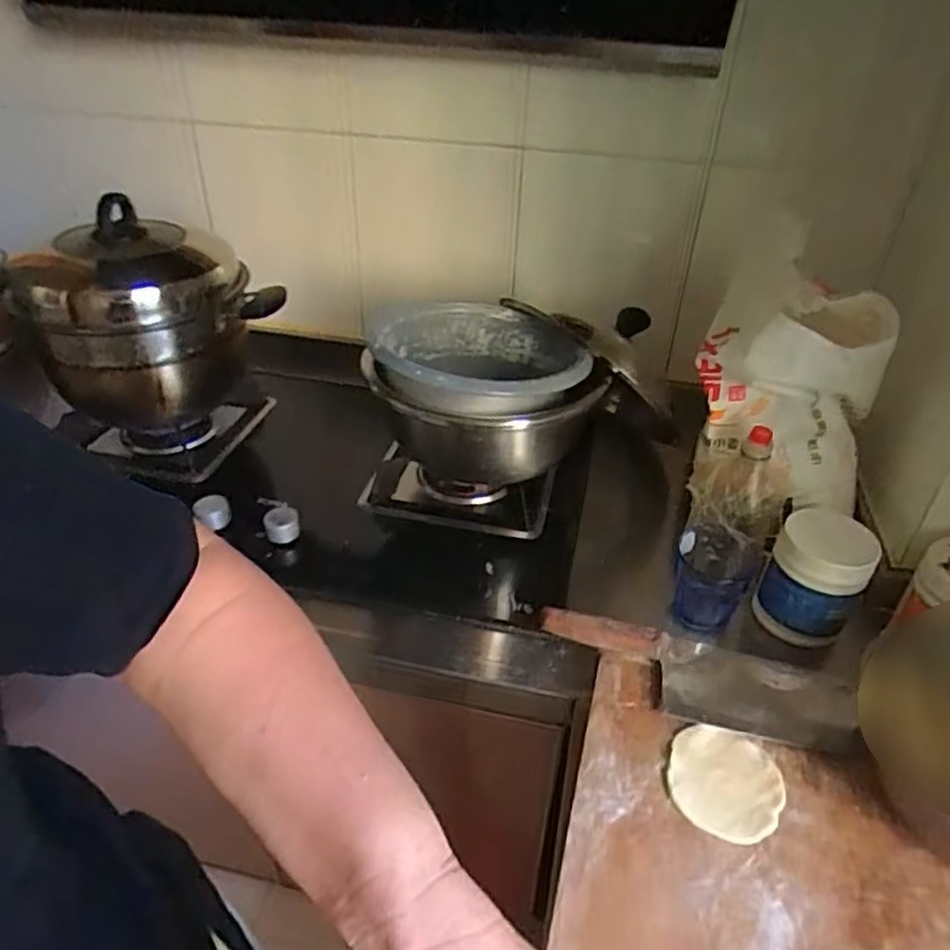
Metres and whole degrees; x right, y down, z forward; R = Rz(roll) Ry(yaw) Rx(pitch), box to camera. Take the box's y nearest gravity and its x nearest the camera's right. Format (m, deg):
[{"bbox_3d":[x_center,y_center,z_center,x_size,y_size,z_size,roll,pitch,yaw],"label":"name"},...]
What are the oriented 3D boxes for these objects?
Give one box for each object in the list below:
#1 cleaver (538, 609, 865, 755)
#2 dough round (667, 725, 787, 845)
[{"bbox_3d":[0.202,0.180,0.632,0.277,0.032,0.099,5,36,4],"label":"cleaver"},{"bbox_3d":[0.199,0.244,0.557,0.085,0.007,0.091,1,36,-1],"label":"dough round"}]

